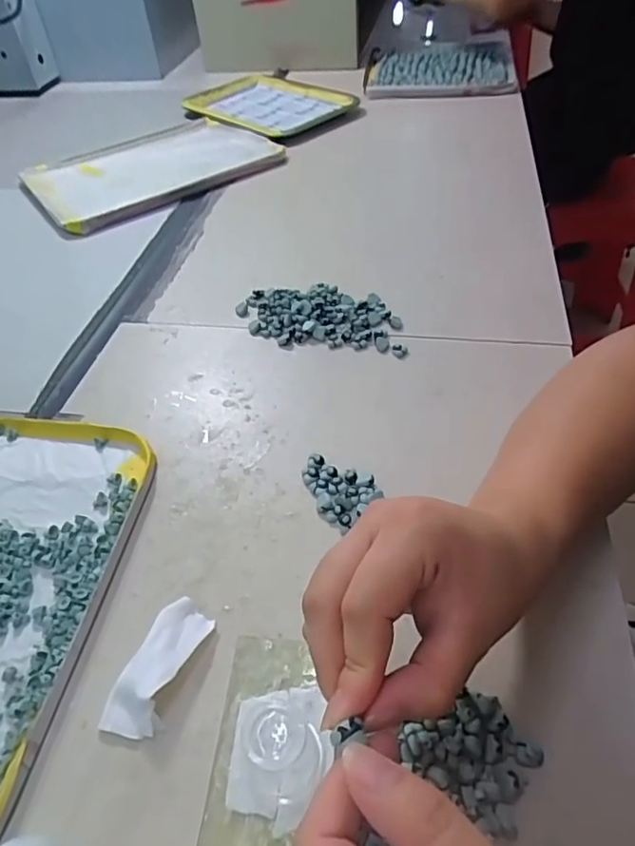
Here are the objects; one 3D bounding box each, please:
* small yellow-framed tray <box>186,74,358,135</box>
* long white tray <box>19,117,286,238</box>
[{"bbox_3d":[-0.077,-0.498,0.886,0.192,0.021,0.254,-32,52,-25],"label":"small yellow-framed tray"},{"bbox_3d":[-0.226,-0.344,0.753,0.301,0.017,0.228,-29,51,-23],"label":"long white tray"}]

